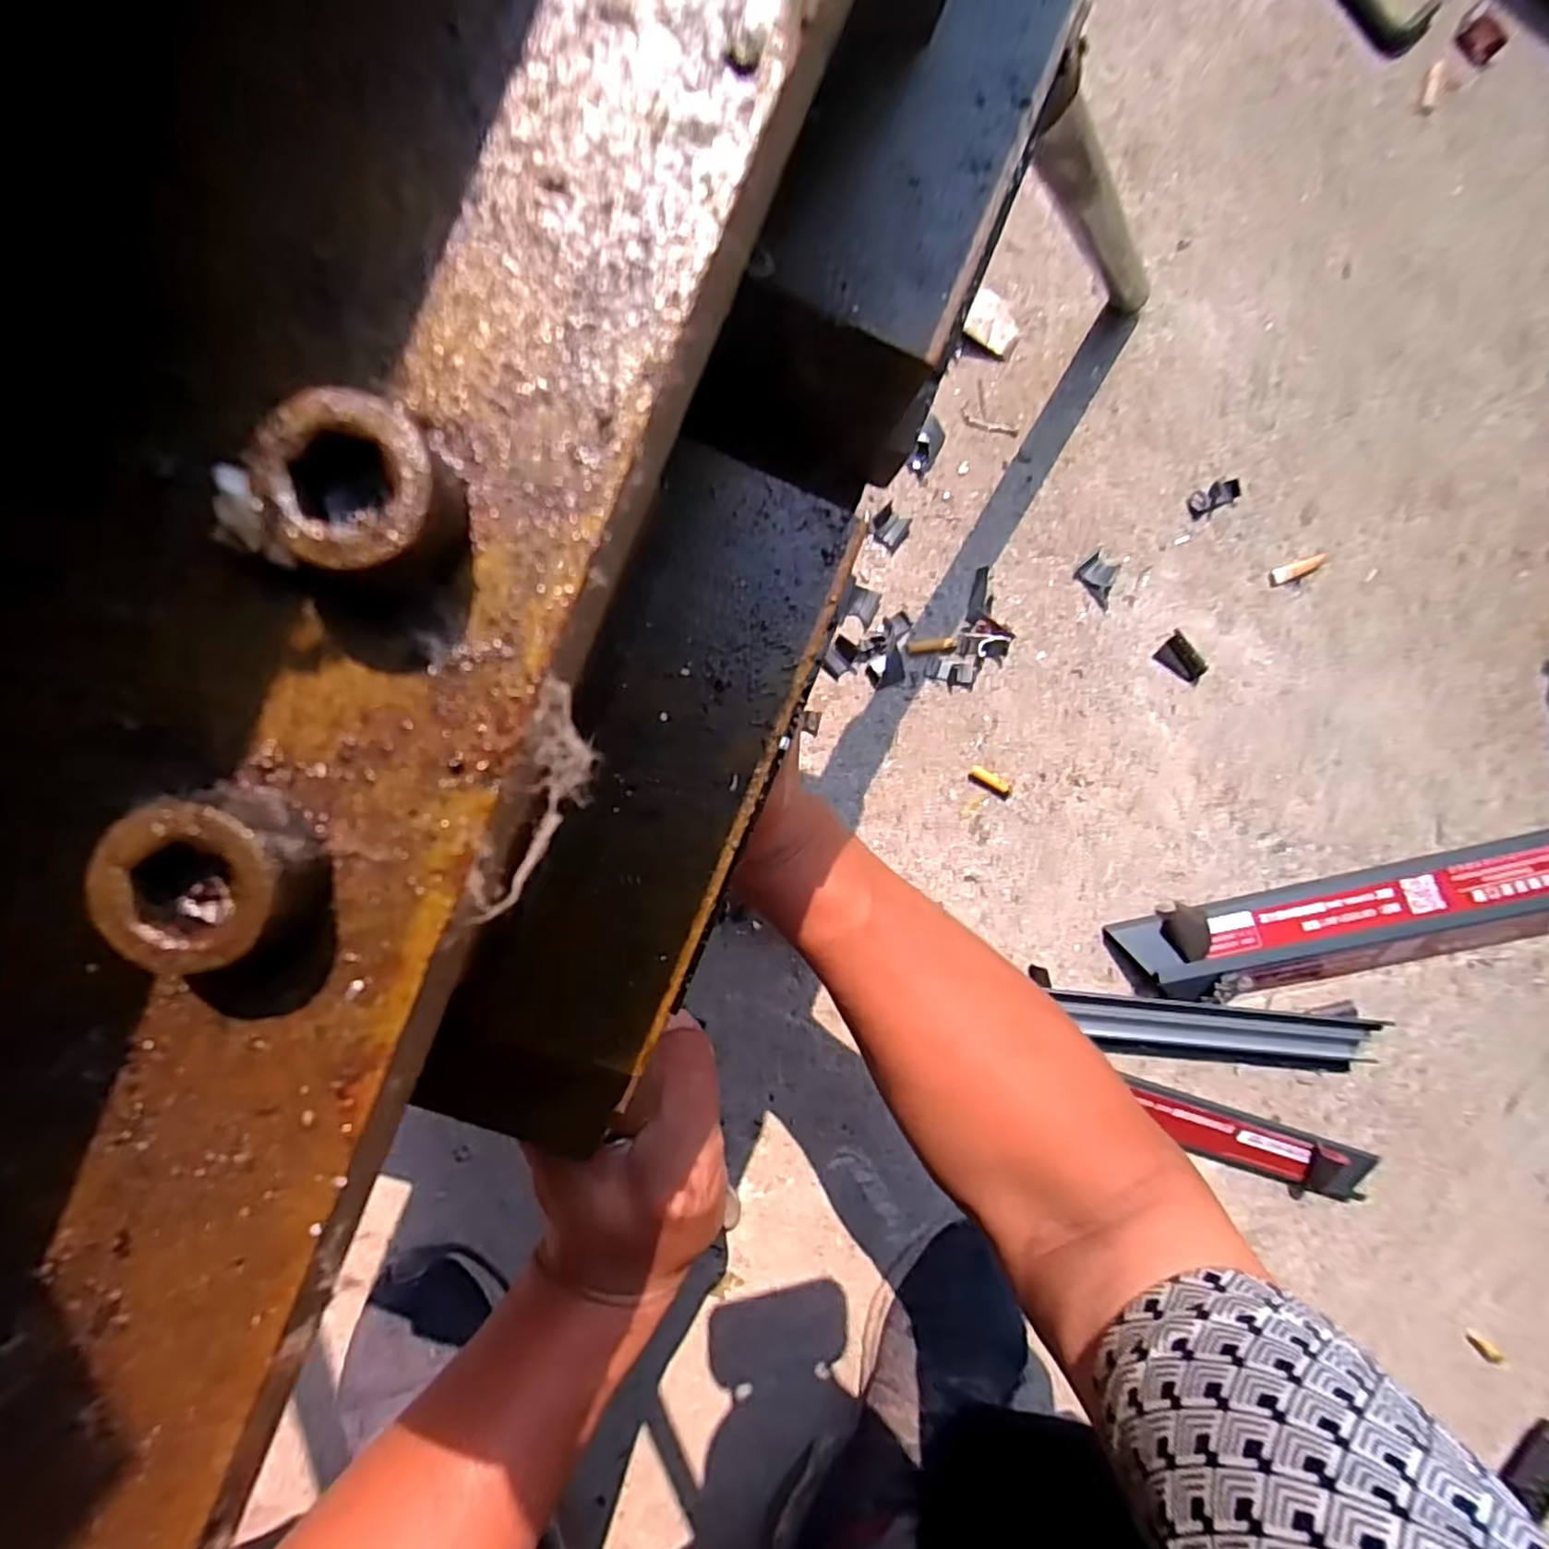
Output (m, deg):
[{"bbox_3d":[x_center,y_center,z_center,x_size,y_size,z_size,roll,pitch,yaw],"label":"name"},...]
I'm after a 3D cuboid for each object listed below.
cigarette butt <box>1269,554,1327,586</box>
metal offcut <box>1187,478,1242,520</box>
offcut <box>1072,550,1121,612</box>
[{"bbox_3d":[0.379,-0.148,0.525,0.041,0.006,0.012,-20,95,-1],"label":"cigarette butt"},{"bbox_3d":[0.313,-0.196,0.515,0.037,0.004,0.021,-27,95,-1],"label":"metal offcut"},{"bbox_3d":[0.234,-0.139,0.516,0.026,0.005,0.034,-43,95,1],"label":"offcut"}]

